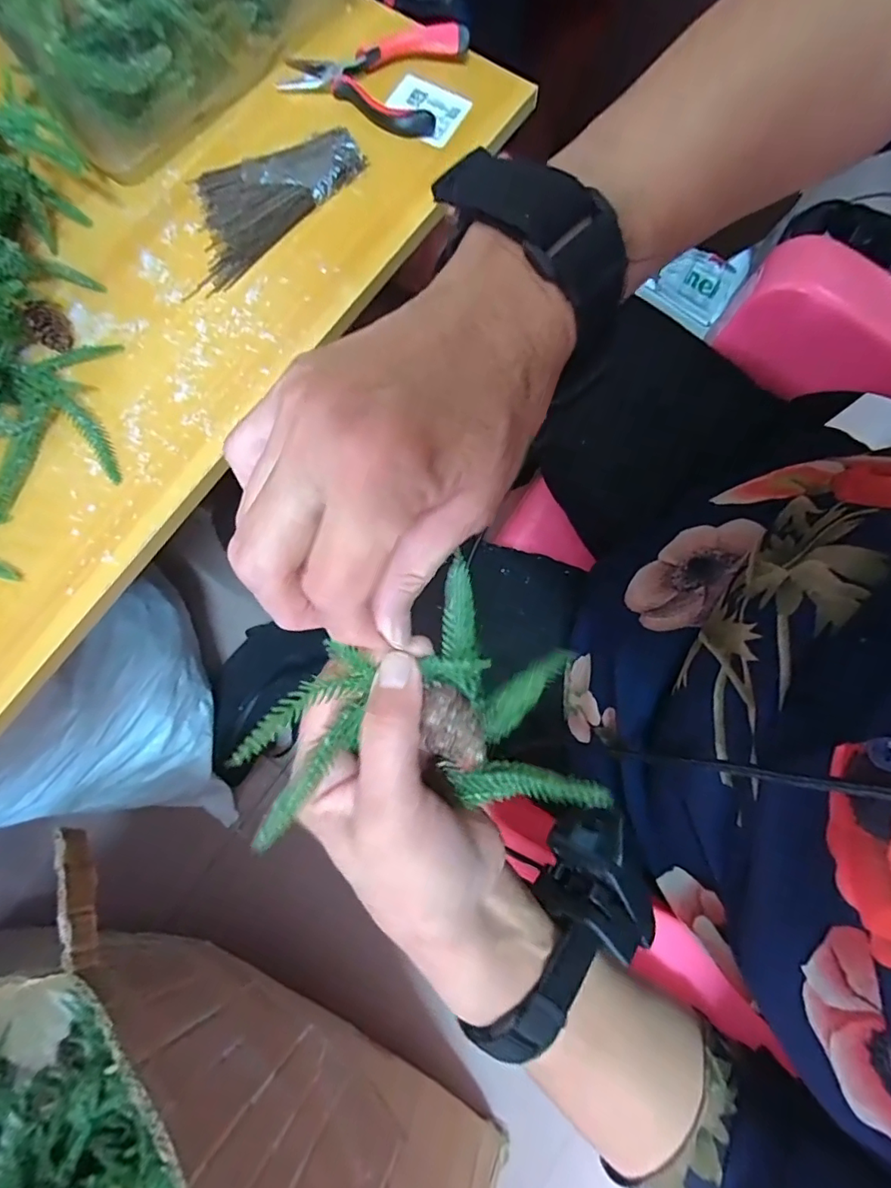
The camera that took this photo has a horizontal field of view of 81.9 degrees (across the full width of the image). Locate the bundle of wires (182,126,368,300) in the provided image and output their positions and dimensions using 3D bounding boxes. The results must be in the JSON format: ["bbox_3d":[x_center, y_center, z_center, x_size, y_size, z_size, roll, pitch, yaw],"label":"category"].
[{"bbox_3d":[-0.136,-0.288,0.366,0.149,0.019,0.080,-43,81,-7],"label":"bundle of wires"}]

